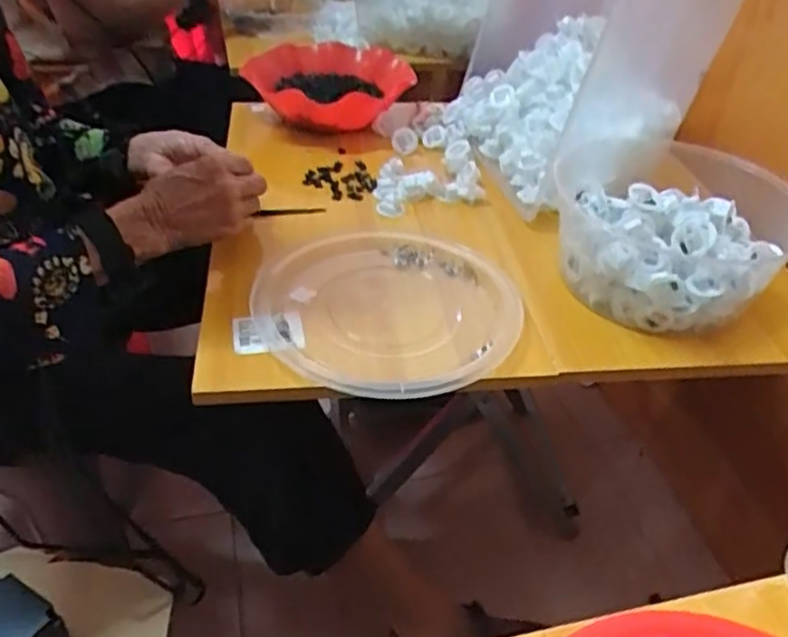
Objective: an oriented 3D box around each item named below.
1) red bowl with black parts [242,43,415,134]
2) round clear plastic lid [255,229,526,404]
[{"bbox_3d":[-0.089,-0.352,1.024,0.219,0.071,0.258,-15,41,-21],"label":"red bowl with black parts"},{"bbox_3d":[0.000,-0.011,0.637,0.241,0.026,0.230,1,38,-1],"label":"round clear plastic lid"}]

